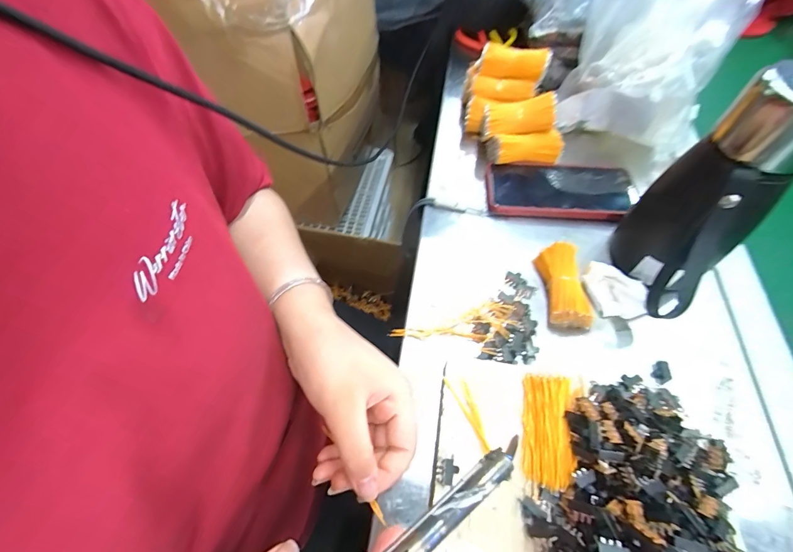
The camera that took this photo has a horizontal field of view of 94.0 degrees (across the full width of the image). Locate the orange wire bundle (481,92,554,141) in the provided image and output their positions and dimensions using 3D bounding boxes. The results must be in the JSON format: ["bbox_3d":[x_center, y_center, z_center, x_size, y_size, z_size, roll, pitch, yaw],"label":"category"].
[{"bbox_3d":[0.145,-0.191,0.444,0.081,0.031,0.033,-5,57,14],"label":"orange wire bundle"}]

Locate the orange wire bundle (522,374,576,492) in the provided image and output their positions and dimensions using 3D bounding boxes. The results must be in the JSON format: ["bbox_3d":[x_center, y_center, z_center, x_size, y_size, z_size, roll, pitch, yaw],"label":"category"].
[{"bbox_3d":[0.113,0.113,0.273,0.034,0.011,0.076,10,58,6],"label":"orange wire bundle"}]

